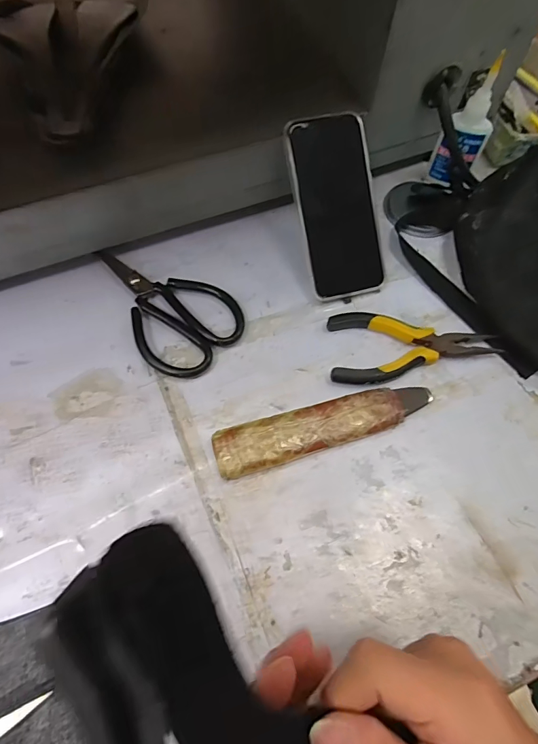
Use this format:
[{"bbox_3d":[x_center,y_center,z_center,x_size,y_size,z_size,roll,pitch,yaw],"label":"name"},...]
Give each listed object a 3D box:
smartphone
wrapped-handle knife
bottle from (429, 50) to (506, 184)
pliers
[{"bbox_3d":[0.065,-0.154,0.398,0.075,0.010,0.161,-15,102,-9],"label":"smartphone"},{"bbox_3d":[0.049,0.047,0.353,0.187,0.018,0.038,-14,65,-9],"label":"wrapped-handle knife"},{"bbox_3d":[0.203,-0.247,0.427,0.044,0.114,0.030,22,65,9],"label":"bottle"},{"bbox_3d":[0.131,-0.020,0.385,0.148,0.017,0.069,2,64,-2],"label":"pliers"}]

